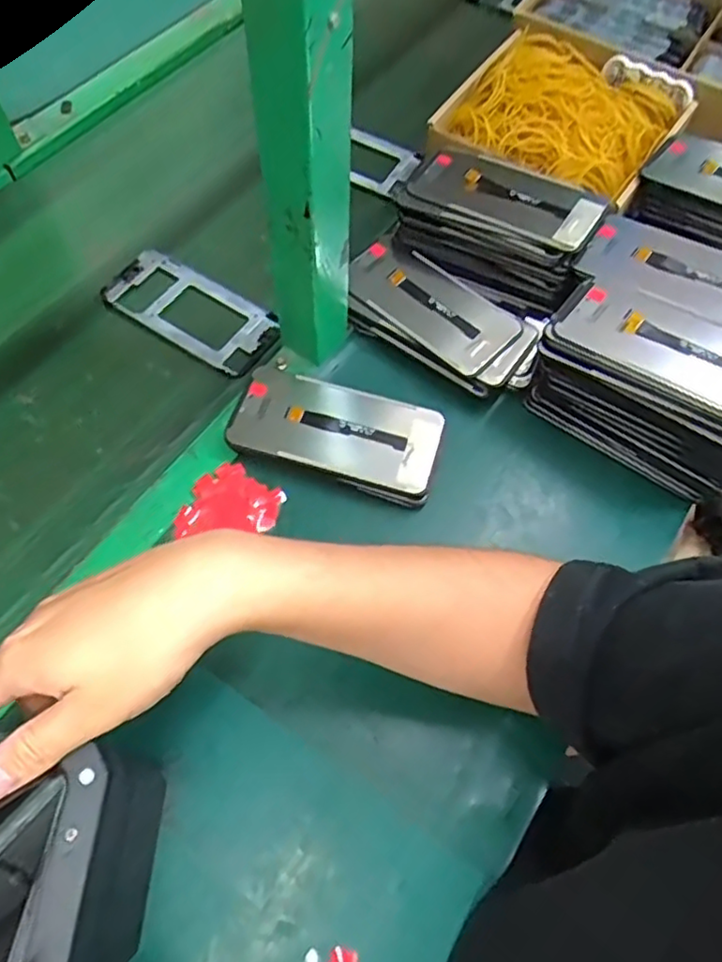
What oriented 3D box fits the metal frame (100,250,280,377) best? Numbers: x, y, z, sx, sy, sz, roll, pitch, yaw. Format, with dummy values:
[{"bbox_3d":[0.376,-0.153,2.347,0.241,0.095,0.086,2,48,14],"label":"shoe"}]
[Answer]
[{"bbox_3d":[-0.150,-0.152,0.577,0.160,0.005,0.076,30,65,14],"label":"metal frame"}]

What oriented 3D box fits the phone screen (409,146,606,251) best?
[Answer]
[{"bbox_3d":[0.118,-0.240,0.546,0.162,0.011,0.066,28,70,18],"label":"phone screen"}]

